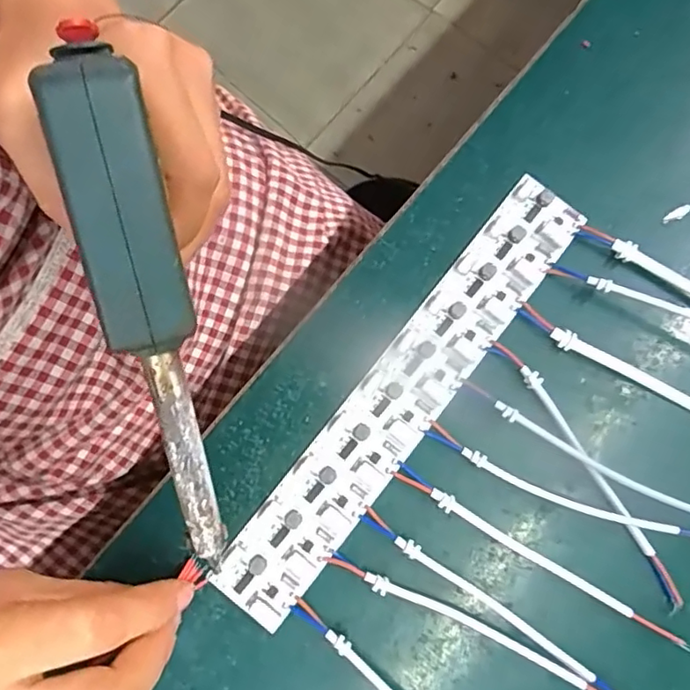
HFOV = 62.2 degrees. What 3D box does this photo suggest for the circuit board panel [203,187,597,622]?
[{"bbox_3d":[0.030,0.020,0.265,0.036,0.005,0.237,38,81,8],"label":"circuit board panel"}]

